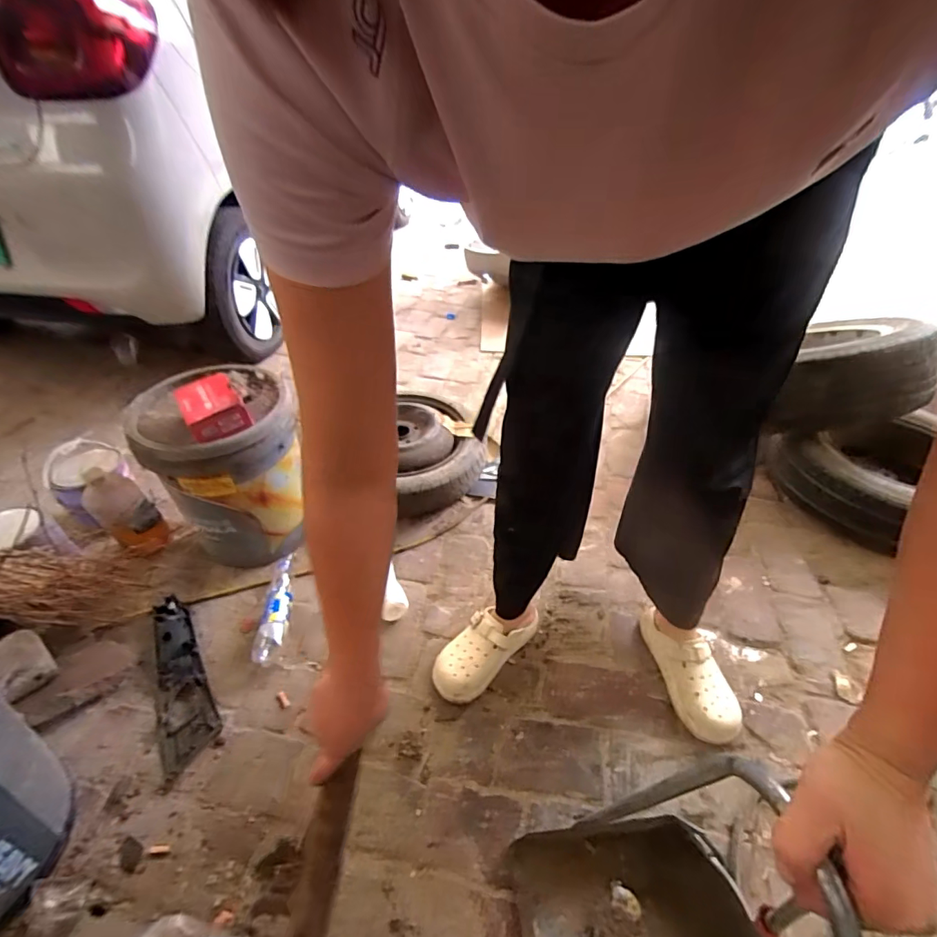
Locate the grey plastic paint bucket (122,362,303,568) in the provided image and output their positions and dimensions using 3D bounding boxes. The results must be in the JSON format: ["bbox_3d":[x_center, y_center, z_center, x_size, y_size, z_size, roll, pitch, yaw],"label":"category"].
[{"bbox_3d":[-0.535,-0.013,1.041,0.286,0.382,0.306,-22,44,-29],"label":"grey plastic paint bucket"}]

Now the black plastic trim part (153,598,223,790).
[{"bbox_3d":[-0.531,0.384,0.868,0.085,0.025,0.335,-14,51,-26],"label":"black plastic trim part"}]

